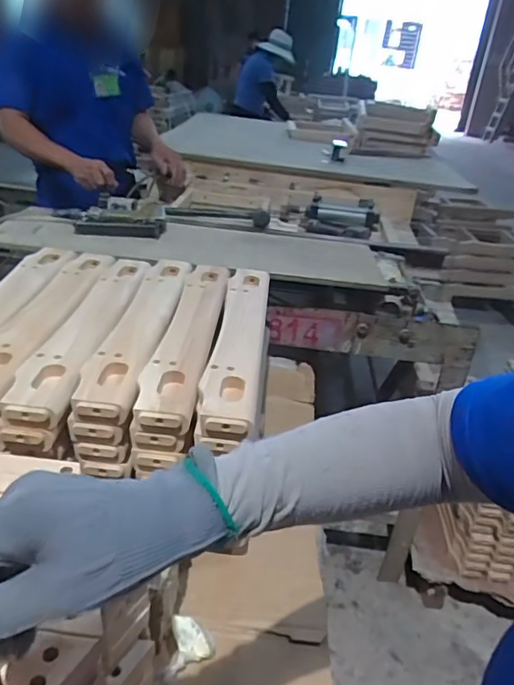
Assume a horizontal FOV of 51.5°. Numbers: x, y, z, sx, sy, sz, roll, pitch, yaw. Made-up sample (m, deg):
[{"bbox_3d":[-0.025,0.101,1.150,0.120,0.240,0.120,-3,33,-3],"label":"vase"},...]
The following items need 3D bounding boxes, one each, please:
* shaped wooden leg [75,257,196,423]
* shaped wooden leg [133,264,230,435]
[{"bbox_3d":[-0.170,-0.036,0.806,0.075,0.021,0.464,7,29,-1],"label":"shaped wooden leg"},{"bbox_3d":[-0.096,-0.031,0.807,0.072,0.026,0.479,7,29,0],"label":"shaped wooden leg"}]

